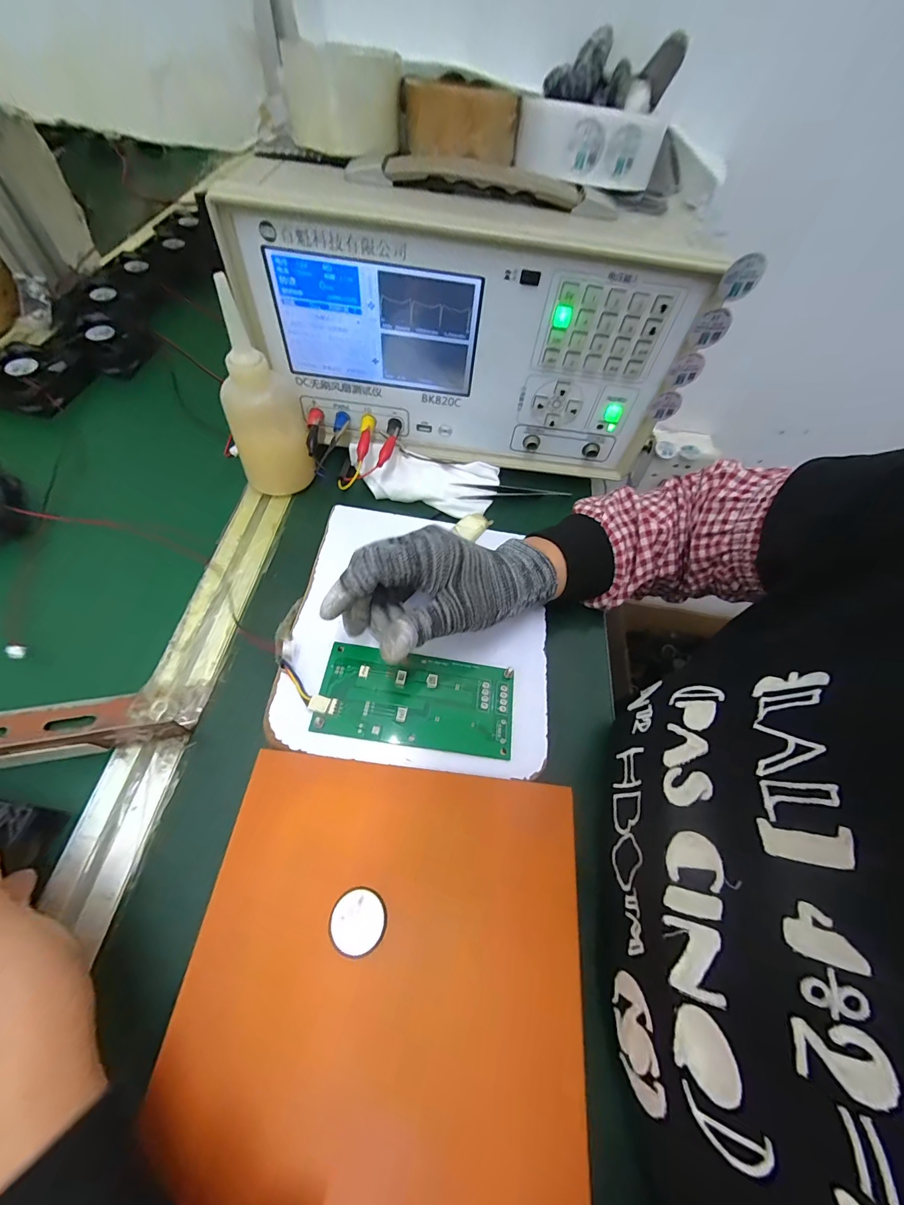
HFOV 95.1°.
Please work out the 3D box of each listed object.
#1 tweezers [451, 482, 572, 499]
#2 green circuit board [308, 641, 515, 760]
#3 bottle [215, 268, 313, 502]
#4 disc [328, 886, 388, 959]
[{"bbox_3d":[0.061,-0.113,0.415,0.116,0.006,0.019,-5,60,-7],"label":"tweezers"},{"bbox_3d":[-0.024,0.066,0.290,0.135,0.012,0.064,8,59,0],"label":"green circuit board"},{"bbox_3d":[-0.161,-0.166,0.350,0.065,0.150,0.063,-17,62,-14],"label":"bottle"},{"bbox_3d":[-0.050,0.171,0.222,0.029,0.004,0.029,2,50,-2],"label":"disc"}]

